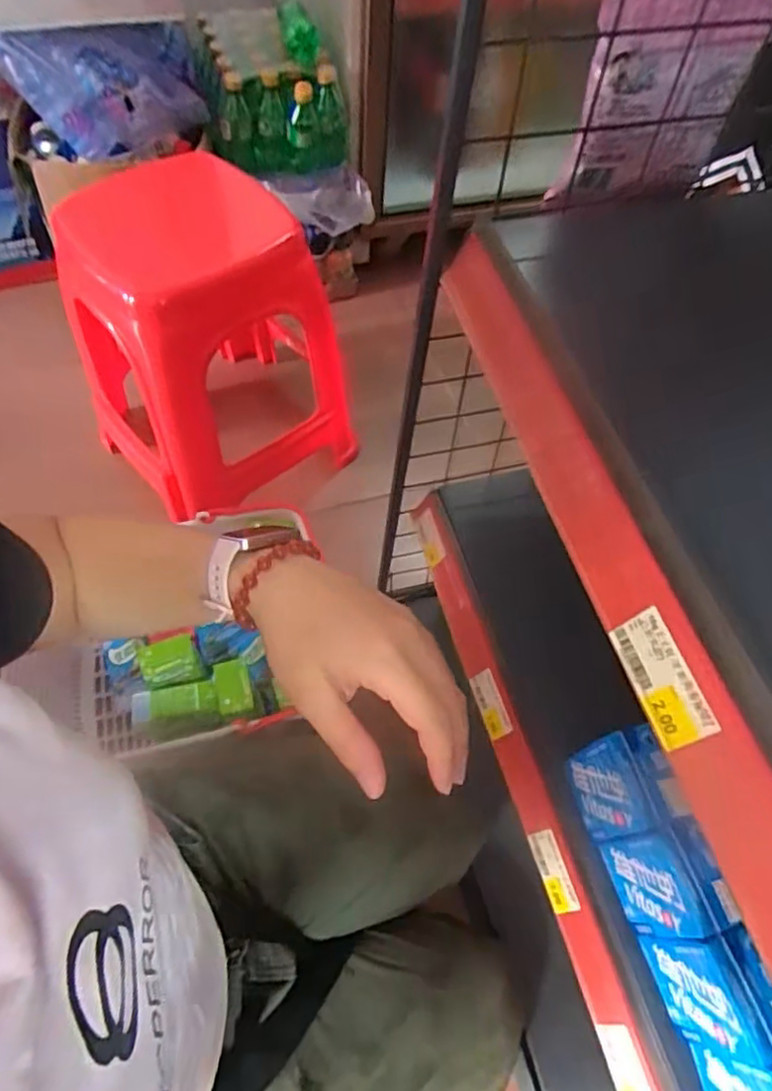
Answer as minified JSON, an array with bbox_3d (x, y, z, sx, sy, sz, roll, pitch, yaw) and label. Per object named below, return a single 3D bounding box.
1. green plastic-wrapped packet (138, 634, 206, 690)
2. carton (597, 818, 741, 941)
[{"bbox_3d":[-0.278,0.157,0.822,0.071,0.064,0.043,-11,61,-10],"label":"green plastic-wrapped packet"},{"bbox_3d":[0.196,0.236,0.446,0.032,0.116,0.065,-13,62,-11],"label":"carton"}]

